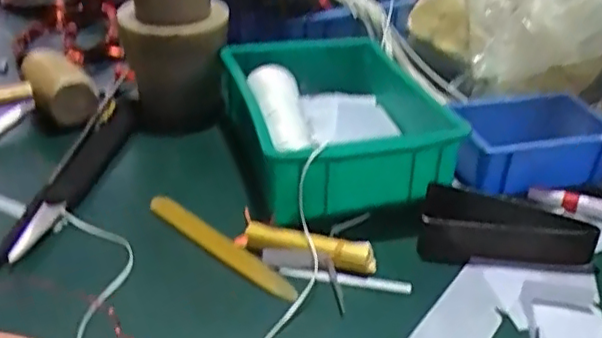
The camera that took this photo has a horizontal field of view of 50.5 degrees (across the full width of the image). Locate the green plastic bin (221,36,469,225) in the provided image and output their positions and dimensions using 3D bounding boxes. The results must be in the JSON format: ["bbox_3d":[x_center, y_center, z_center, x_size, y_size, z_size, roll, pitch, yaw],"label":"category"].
[{"bbox_3d":[0.029,-0.045,0.589,0.171,0.078,0.232,-6,31,-14],"label":"green plastic bin"}]

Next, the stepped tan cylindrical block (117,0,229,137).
[{"bbox_3d":[-0.117,-0.105,0.601,0.099,0.162,0.084,-4,31,-11],"label":"stepped tan cylindrical block"}]

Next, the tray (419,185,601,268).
[{"bbox_3d":[0.158,0.044,0.499,0.127,0.029,0.066,4,30,4],"label":"tray"}]

